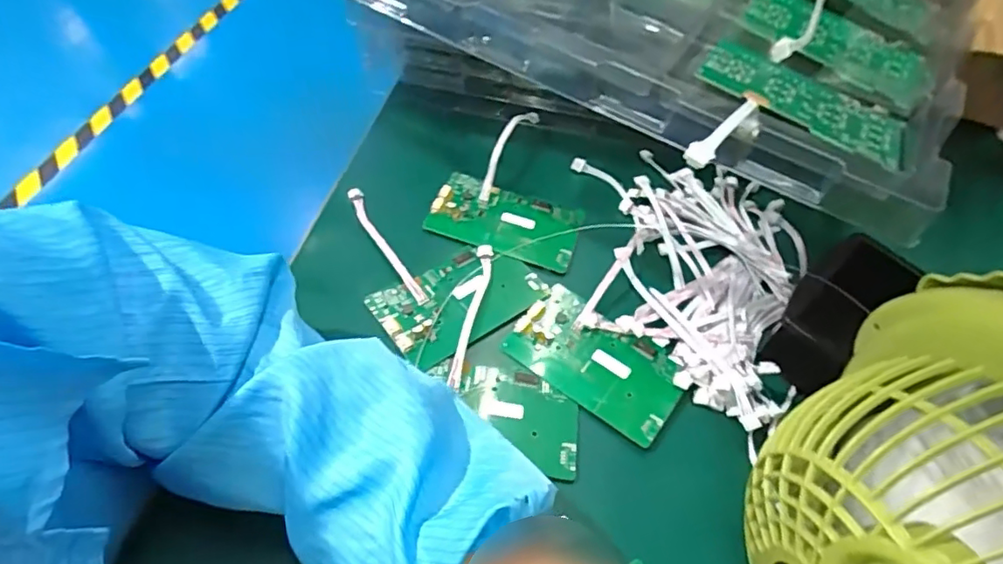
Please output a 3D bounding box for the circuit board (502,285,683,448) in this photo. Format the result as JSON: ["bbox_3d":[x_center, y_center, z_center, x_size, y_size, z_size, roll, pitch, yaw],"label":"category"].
[{"bbox_3d":[0.074,0.059,0.447,0.131,0.005,0.078,33,56,17],"label":"circuit board"}]

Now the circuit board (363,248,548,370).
[{"bbox_3d":[-0.033,0.014,0.469,0.130,0.008,0.079,-26,60,-23],"label":"circuit board"}]

